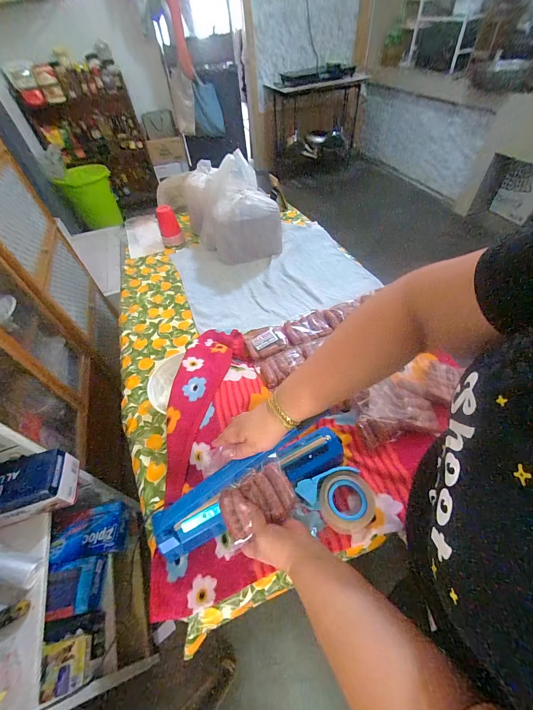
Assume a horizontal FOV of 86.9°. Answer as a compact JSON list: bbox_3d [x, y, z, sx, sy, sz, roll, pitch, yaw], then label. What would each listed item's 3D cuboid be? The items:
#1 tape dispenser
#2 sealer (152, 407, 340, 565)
[{"bbox_3d":[0.139,0.288,0.552,0.129,0.045,0.118,-21,52,-11],"label":"tape dispenser"},{"bbox_3d":[-0.024,0.250,0.550,0.379,0.117,0.076,-24,53,-15],"label":"sealer"}]

